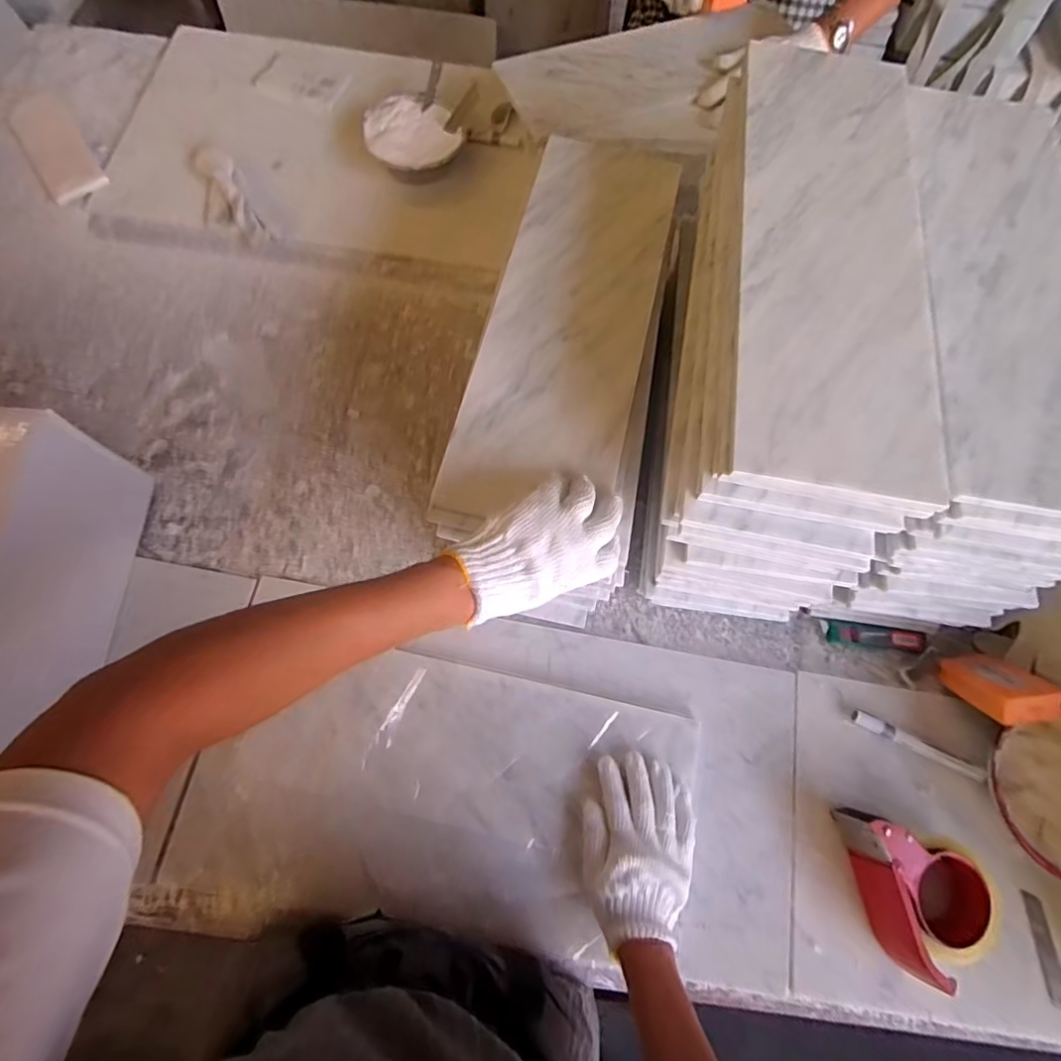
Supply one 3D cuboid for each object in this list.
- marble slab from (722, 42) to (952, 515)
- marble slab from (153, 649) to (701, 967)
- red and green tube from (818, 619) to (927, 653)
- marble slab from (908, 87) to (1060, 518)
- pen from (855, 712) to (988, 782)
[{"bbox_3d":[0.257,-0.232,0.455,0.171,0.018,0.439,9,71,1],"label":"marble slab"},{"bbox_3d":[-0.089,0.264,0.558,0.481,0.025,0.242,10,71,1],"label":"marble slab"},{"bbox_3d":[0.400,0.122,0.642,0.116,0.015,0.024,9,71,0],"label":"red and green tube"},{"bbox_3d":[0.426,-0.224,0.490,0.157,0.015,0.444,8,71,1],"label":"marble slab"},{"bbox_3d":[0.413,0.228,0.590,0.135,0.011,0.017,24,72,5],"label":"pen"}]

